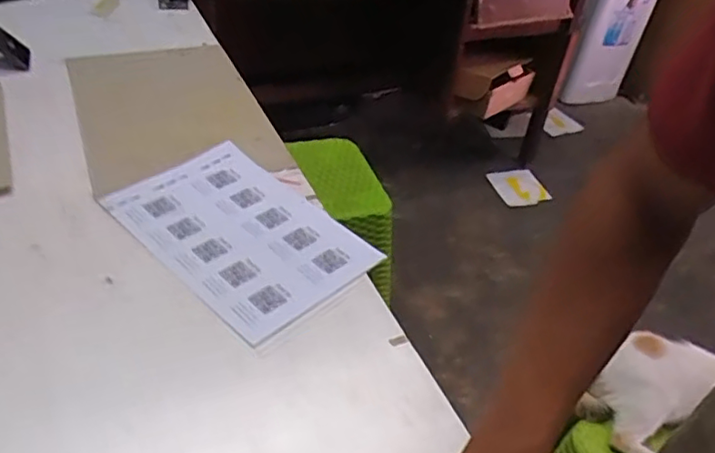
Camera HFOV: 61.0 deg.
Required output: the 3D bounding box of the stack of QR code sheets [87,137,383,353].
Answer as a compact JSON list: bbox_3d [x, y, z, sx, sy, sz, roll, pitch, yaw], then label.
[{"bbox_3d":[-0.154,0.001,0.787,0.329,0.016,0.203,34,49,31],"label":"stack of QR code sheets"}]

